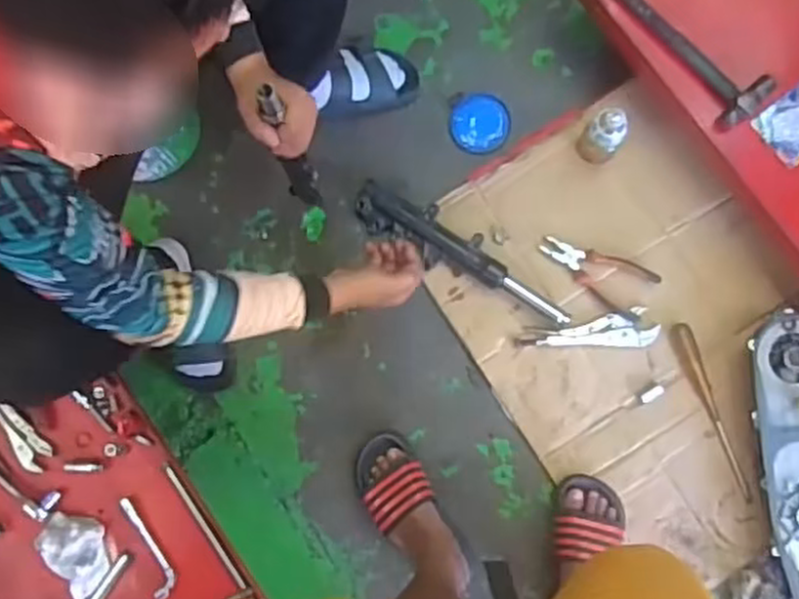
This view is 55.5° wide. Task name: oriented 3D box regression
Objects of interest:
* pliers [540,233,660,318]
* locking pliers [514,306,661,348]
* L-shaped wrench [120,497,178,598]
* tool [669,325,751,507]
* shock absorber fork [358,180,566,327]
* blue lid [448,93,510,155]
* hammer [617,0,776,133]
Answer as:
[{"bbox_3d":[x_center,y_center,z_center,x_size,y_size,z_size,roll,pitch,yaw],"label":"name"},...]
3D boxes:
[{"bbox_3d":[0.333,-0.040,1.299,0.198,0.015,0.090,24,87,5],"label":"pliers"},{"bbox_3d":[0.320,0.052,1.292,0.233,0.018,0.063,-2,85,3],"label":"locking pliers"},{"bbox_3d":[-0.379,0.377,1.159,0.044,0.014,0.163,-22,83,3],"label":"L-shaped wrench"},{"bbox_3d":[0.521,0.191,1.266,0.036,0.023,0.313,-18,85,1],"label":"tool"},{"bbox_3d":[0.107,-0.076,1.309,0.417,0.041,0.092,32,88,5],"label":"shock absorber fork"},{"bbox_3d":[0.145,-0.317,1.365,0.104,0.010,0.111,0,85,3],"label":"blue lid"},{"bbox_3d":[0.449,-0.405,1.183,0.101,0.044,0.299,-40,85,-1],"label":"hammer"}]

